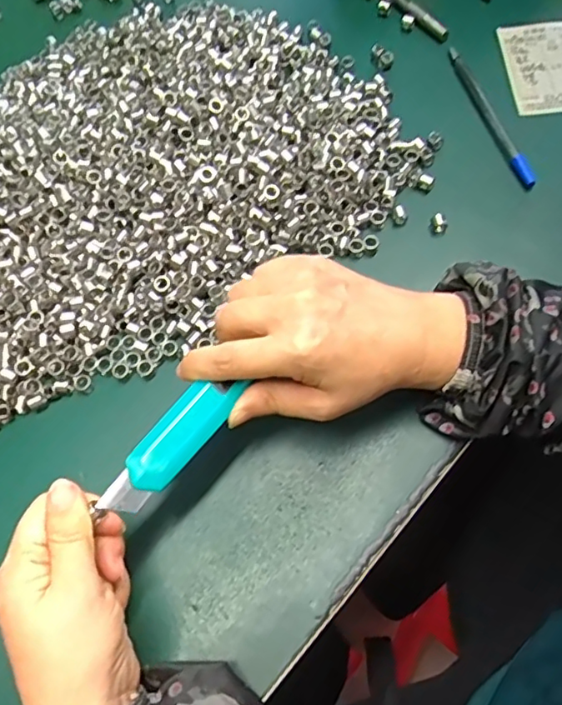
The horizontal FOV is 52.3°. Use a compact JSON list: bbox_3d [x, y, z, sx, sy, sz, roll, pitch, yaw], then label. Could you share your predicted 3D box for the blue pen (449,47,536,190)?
[{"bbox_3d":[0.151,-0.174,0.413,0.013,0.011,0.139,-14,68,-3],"label":"blue pen"}]

